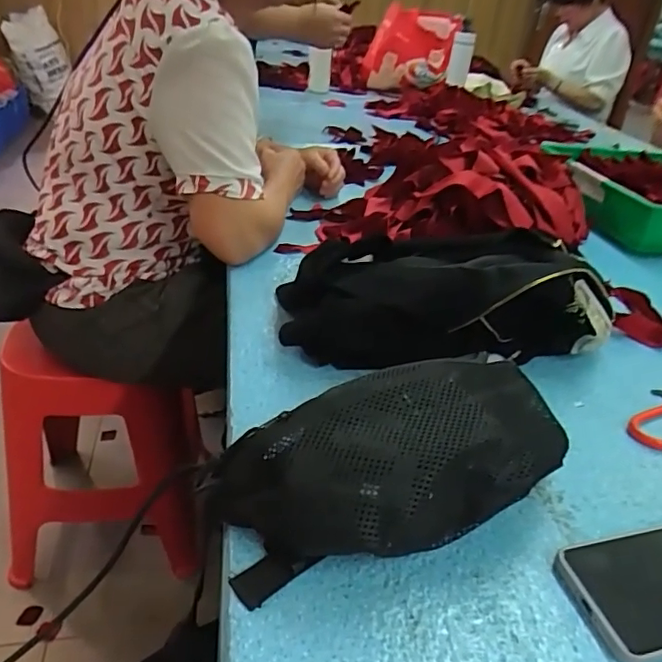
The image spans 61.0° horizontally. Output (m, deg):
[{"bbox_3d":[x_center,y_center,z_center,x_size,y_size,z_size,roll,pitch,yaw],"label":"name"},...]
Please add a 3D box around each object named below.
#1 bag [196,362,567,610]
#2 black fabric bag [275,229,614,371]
[{"bbox_3d":[0.058,0.091,0.398,0.273,0.091,0.121,-10,36,-23],"label":"bag"},{"bbox_3d":[0.125,-0.034,0.589,0.352,0.103,0.126,2,33,-4],"label":"black fabric bag"}]

